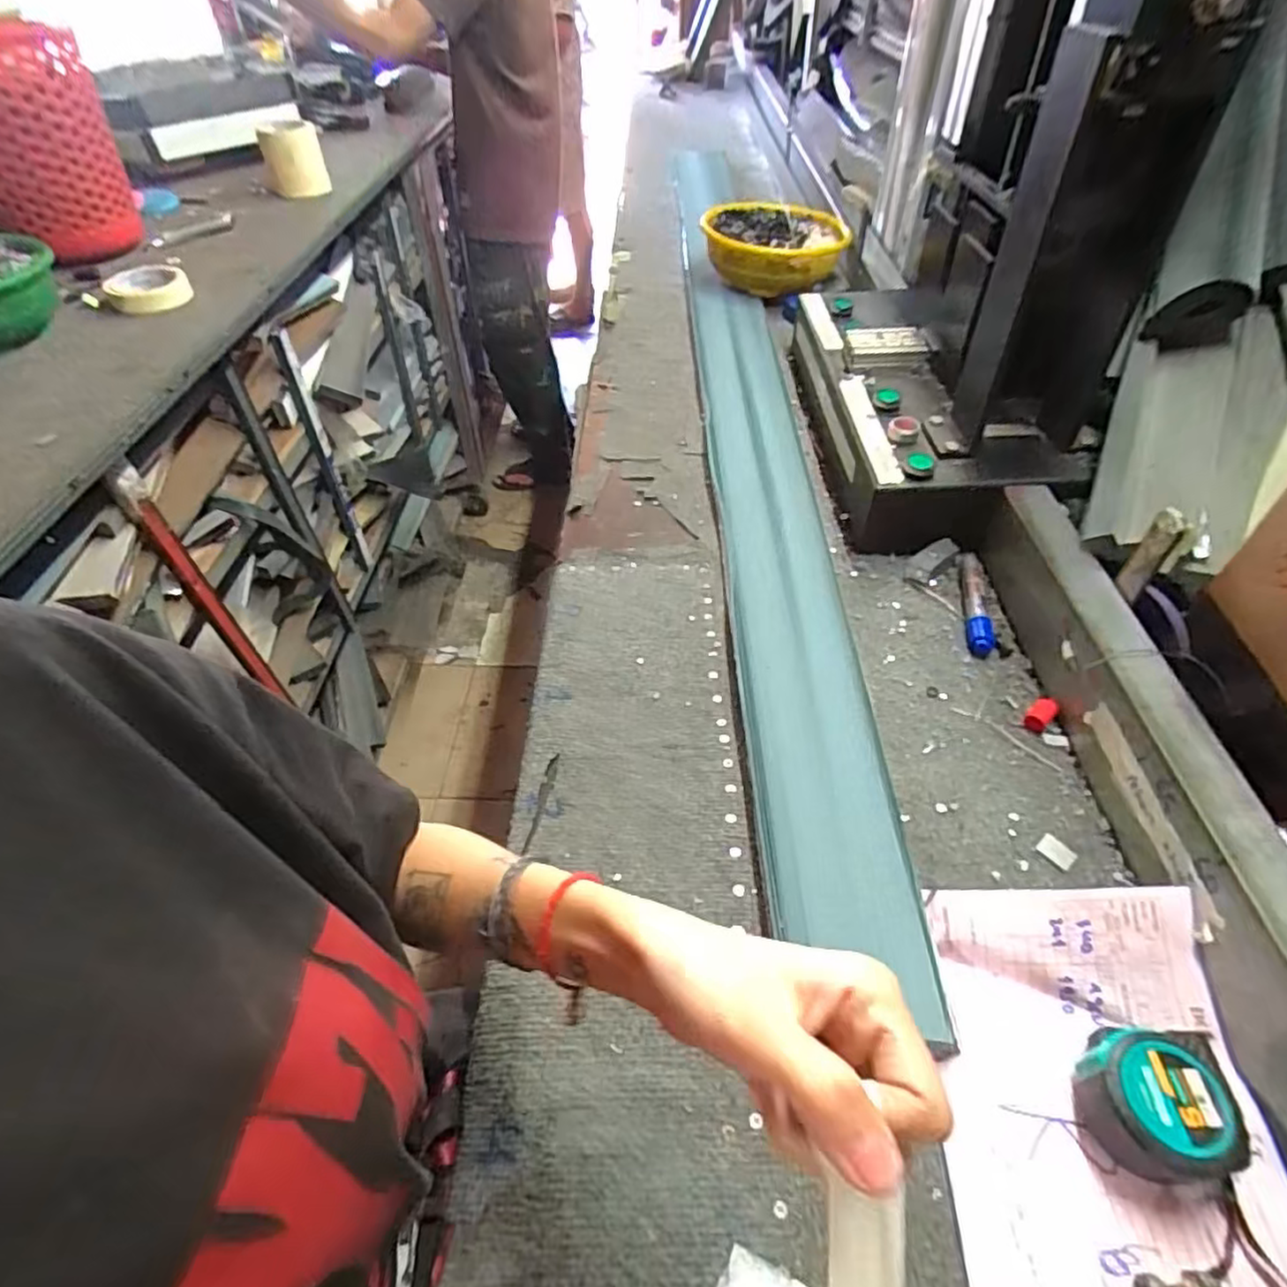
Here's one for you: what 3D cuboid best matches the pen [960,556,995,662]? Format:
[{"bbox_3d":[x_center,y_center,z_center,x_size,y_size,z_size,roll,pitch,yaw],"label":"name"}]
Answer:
[{"bbox_3d":[0.295,-0.037,0.595,0.021,0.017,0.123,7,48,9],"label":"pen"}]

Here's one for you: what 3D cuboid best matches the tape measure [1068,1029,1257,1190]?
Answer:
[{"bbox_3d":[0.256,0.231,0.338,0.066,0.042,0.062,3,47,6],"label":"tape measure"}]

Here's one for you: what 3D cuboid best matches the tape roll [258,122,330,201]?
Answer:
[{"bbox_3d":[-0.617,-0.857,1.188,0.097,0.101,0.120,-20,49,-16],"label":"tape roll"}]

